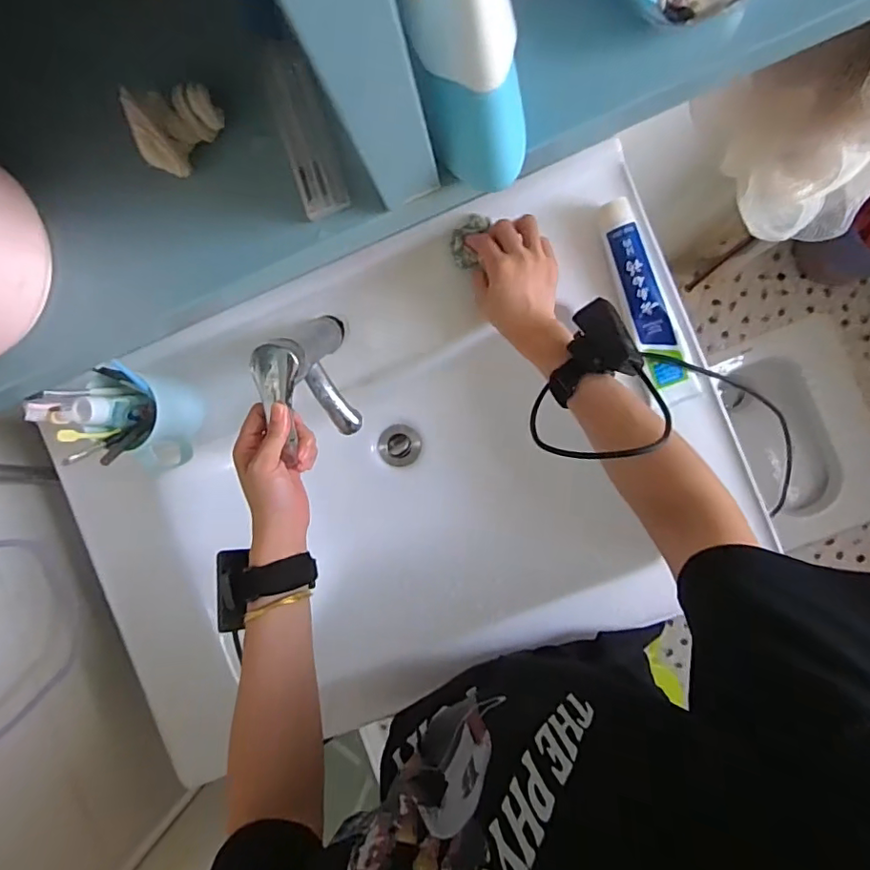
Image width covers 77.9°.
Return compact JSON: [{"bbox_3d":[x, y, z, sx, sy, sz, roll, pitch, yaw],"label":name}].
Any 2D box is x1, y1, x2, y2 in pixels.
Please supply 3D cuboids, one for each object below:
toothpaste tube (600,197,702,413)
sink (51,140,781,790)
[{"bbox_3d":[0.213,-0.133,0.547,0.056,0.026,0.209,-19,89,6],"label":"toothpaste tube"},{"bbox_3d":[-0.041,0.052,0.659,0.705,0.195,0.452,-23,88,6],"label":"sink"}]

